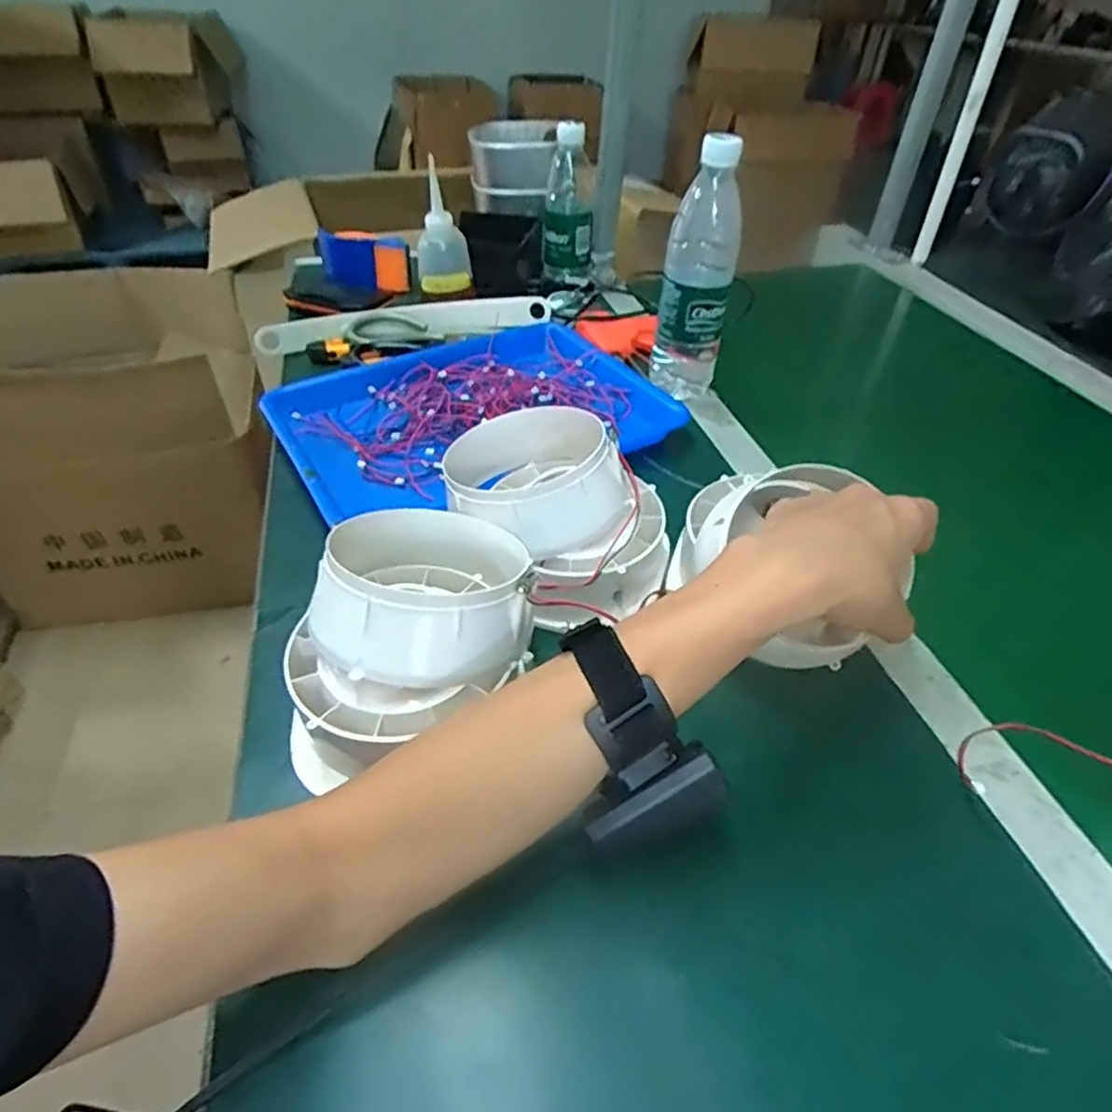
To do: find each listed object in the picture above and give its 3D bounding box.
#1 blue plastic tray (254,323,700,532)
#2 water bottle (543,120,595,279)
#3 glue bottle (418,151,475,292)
[{"bbox_3d":[-0.078,-0.130,0.646,0.341,0.035,0.254,-22,47,-24],"label":"blue plastic tray"},{"bbox_3d":[0.017,-0.434,0.842,0.062,0.168,0.060,1,42,0],"label":"water bottle"},{"bbox_3d":[-0.128,-0.358,0.772,0.057,0.148,0.052,-2,42,-4],"label":"glue bottle"}]

